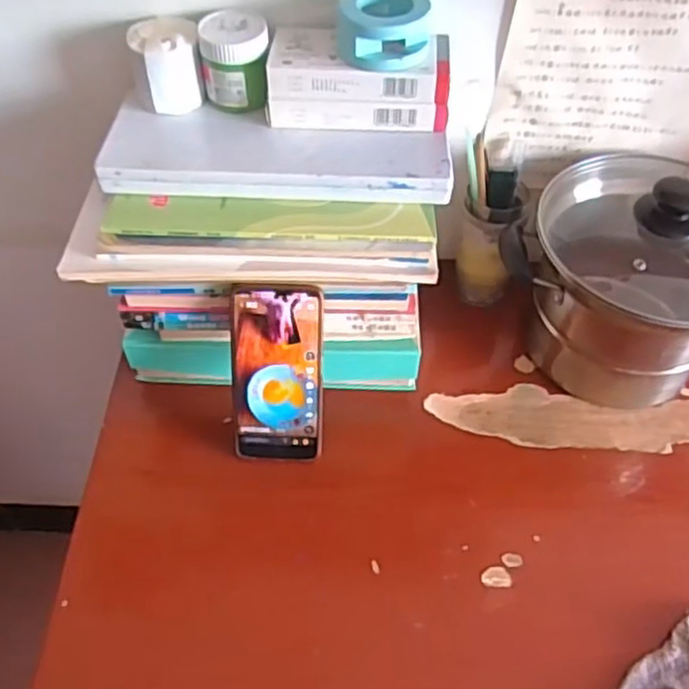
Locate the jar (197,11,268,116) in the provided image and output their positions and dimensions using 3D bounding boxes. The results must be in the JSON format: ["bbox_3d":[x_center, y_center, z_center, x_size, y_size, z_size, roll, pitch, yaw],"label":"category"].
[{"bbox_3d":[-0.091,-0.233,0.594,0.055,0.067,0.058,1,51,-2],"label":"jar"}]

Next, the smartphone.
[{"bbox_3d":[-0.058,0.028,0.615,0.078,0.166,0.008,3,23,1],"label":"smartphone"}]

